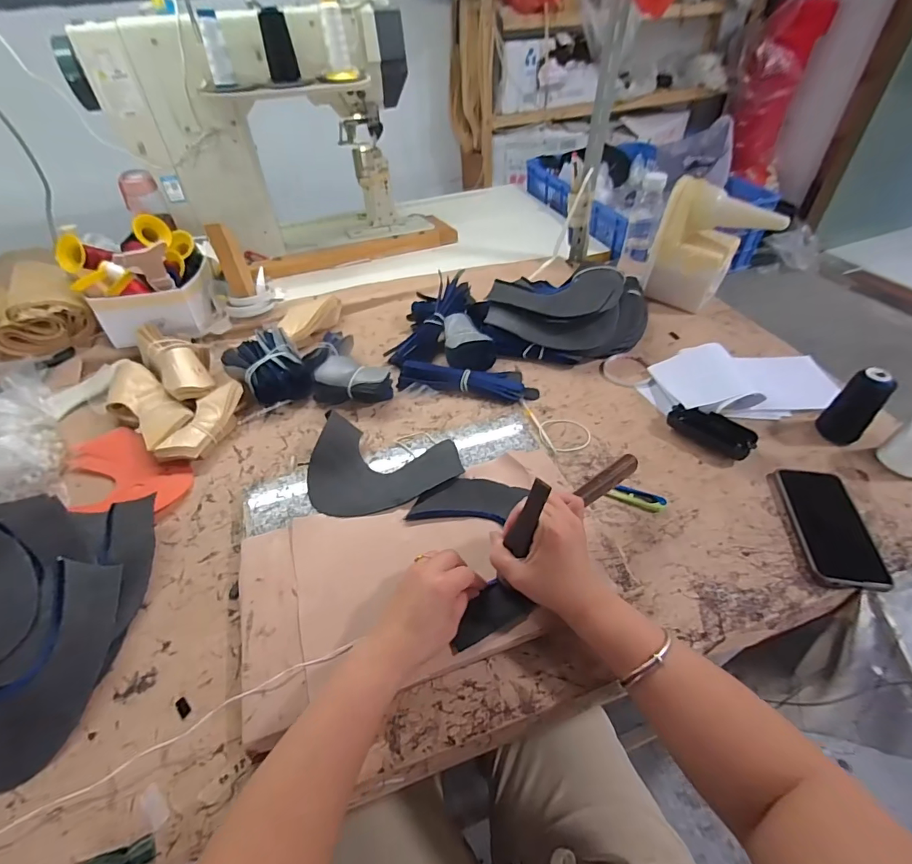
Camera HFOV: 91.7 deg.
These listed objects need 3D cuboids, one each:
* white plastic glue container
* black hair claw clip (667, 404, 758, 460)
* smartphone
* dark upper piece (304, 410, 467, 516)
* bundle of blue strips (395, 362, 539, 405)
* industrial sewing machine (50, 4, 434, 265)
[{"bbox_3d":[0.457,-0.328,0.803,0.182,0.188,0.079,28,53,27],"label":"white plastic glue container"},{"bbox_3d":[0.362,-0.002,0.630,0.110,0.025,0.048,34,57,29],"label":"black hair claw clip"},{"bbox_3d":[0.440,0.107,0.517,0.082,0.015,0.160,10,46,5],"label":"smartphone"},{"bbox_3d":[-0.097,0.047,0.568,0.189,0.022,0.133,9,48,10],"label":"dark upper piece"},{"bbox_3d":[0.018,-0.084,0.717,0.222,0.030,0.055,5,47,6],"label":"bundle of blue strips"},{"bbox_3d":[-0.392,-0.610,0.946,0.582,0.421,0.219,-19,49,-16],"label":"industrial sewing machine"}]

